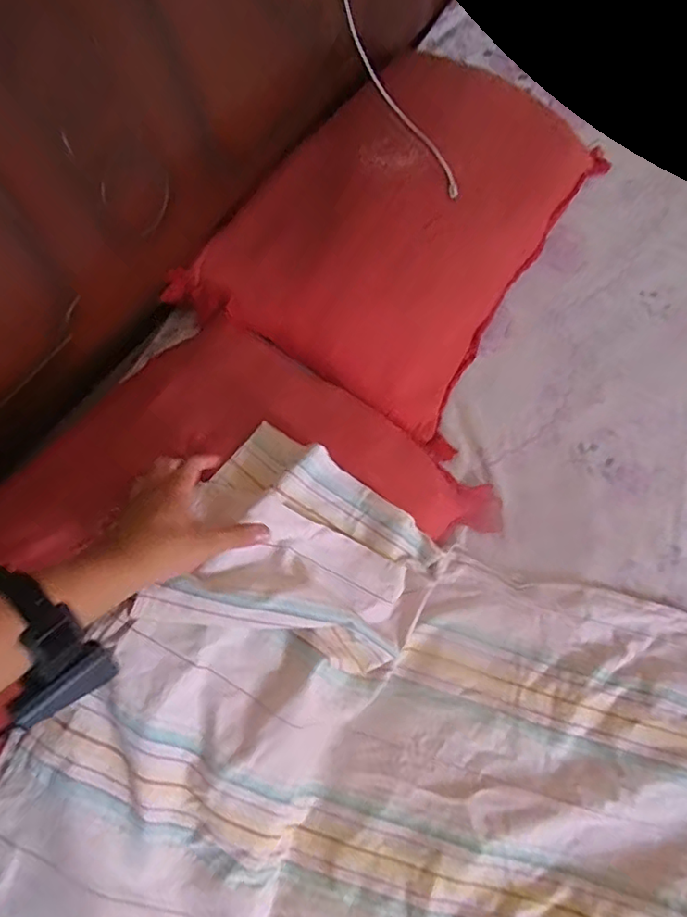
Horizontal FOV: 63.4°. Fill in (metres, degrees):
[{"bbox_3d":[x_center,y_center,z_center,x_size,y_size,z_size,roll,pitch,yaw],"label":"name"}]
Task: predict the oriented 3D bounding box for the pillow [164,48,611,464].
[{"bbox_3d":[0.087,-0.338,0.800,0.405,0.149,0.608,29,67,5],"label":"pillow"}]

